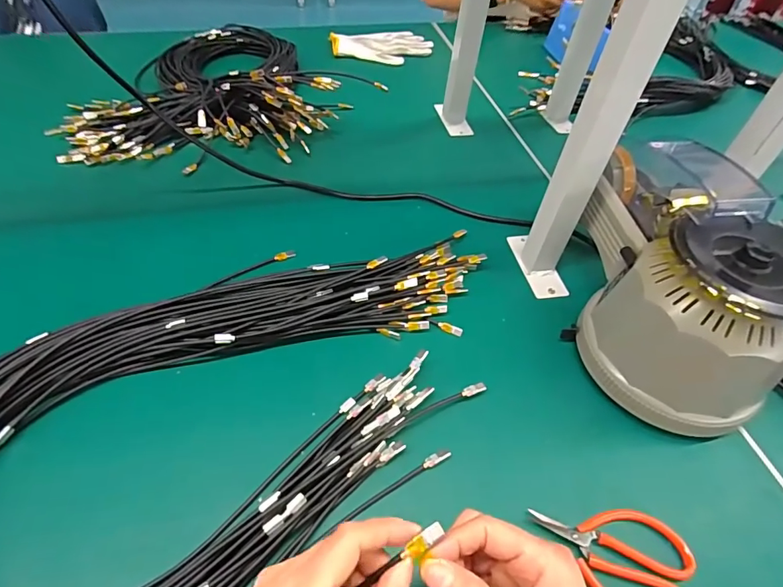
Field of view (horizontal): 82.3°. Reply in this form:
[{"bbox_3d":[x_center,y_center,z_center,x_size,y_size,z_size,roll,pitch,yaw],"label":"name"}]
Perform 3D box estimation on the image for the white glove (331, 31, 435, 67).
[{"bbox_3d":[-0.018,-0.492,0.900,0.193,0.024,0.119,-11,52,-13],"label":"white glove"}]

